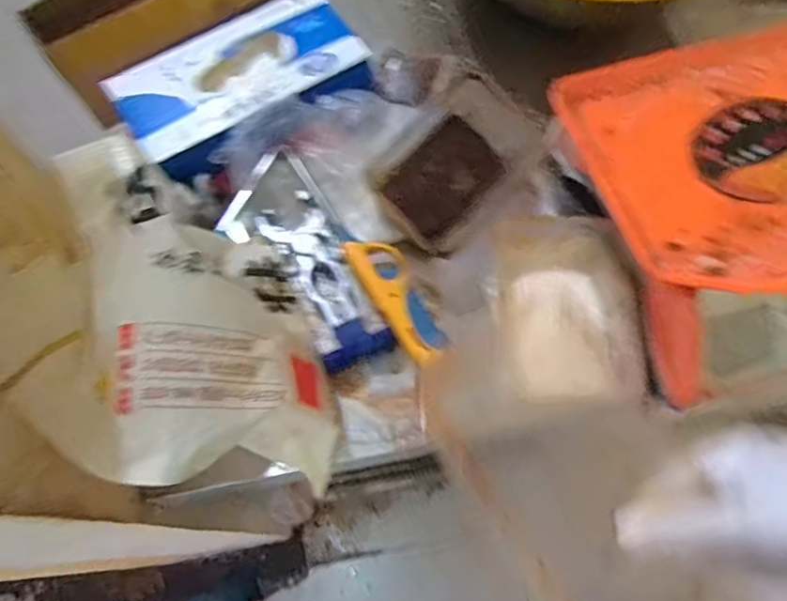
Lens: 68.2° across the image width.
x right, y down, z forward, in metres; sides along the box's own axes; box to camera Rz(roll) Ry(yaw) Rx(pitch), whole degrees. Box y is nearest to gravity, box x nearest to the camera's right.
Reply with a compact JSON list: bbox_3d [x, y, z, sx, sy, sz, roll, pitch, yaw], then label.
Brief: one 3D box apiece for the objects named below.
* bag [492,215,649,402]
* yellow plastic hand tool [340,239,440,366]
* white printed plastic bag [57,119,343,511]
[{"bbox_3d":[0.150,0.006,0.514,0.110,0.038,0.161,-6,67,-2],"label":"bag"},{"bbox_3d":[0.007,-0.004,0.536,0.048,0.025,0.131,-30,70,-11],"label":"yellow plastic hand tool"},{"bbox_3d":[-0.144,0.019,0.445,0.137,0.174,0.244,-19,68,-7],"label":"white printed plastic bag"}]

